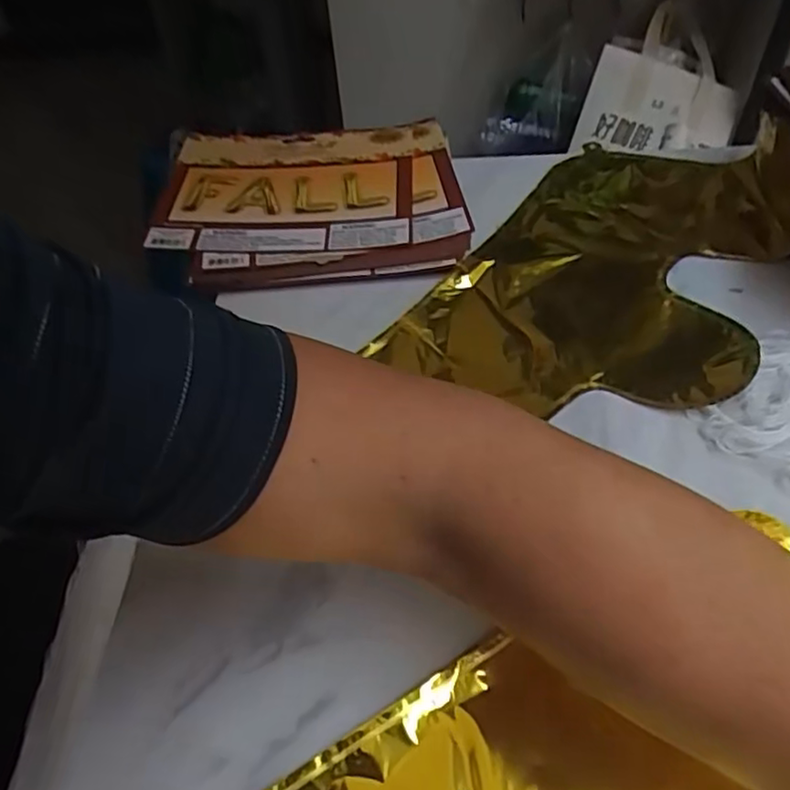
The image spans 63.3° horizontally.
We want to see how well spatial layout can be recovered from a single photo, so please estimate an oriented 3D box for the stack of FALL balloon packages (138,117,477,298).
[{"bbox_3d":[-0.064,-0.147,0.490,0.220,0.034,0.181,-10,50,-2],"label":"stack of FALL balloon packages"}]

